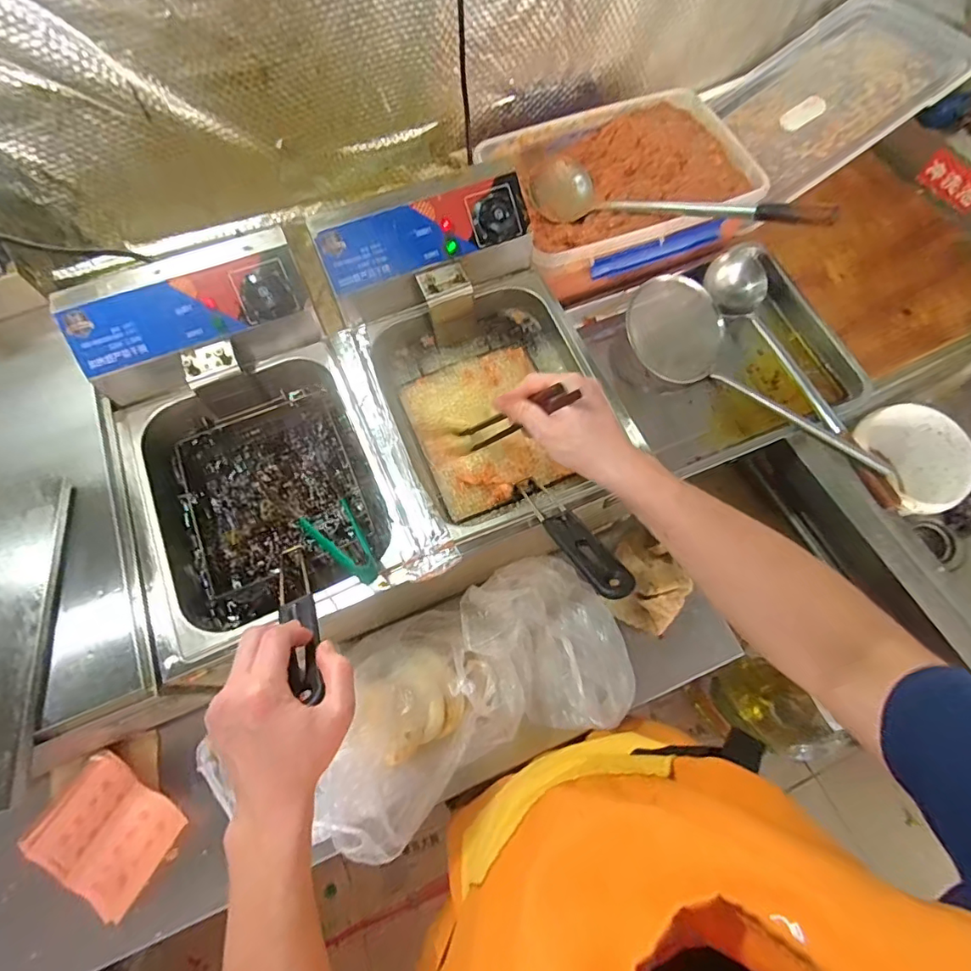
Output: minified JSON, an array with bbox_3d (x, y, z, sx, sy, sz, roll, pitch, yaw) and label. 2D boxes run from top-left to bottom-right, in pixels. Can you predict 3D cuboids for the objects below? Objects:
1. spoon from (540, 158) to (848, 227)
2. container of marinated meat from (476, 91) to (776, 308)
[{"bbox_3d":[0.280,-0.436,0.796,0.460,0.084,0.104,26,69,32],"label":"spoon"},{"bbox_3d":[0.225,-0.493,0.877,0.408,0.101,0.282,-18,69,-6],"label":"container of marinated meat"}]

